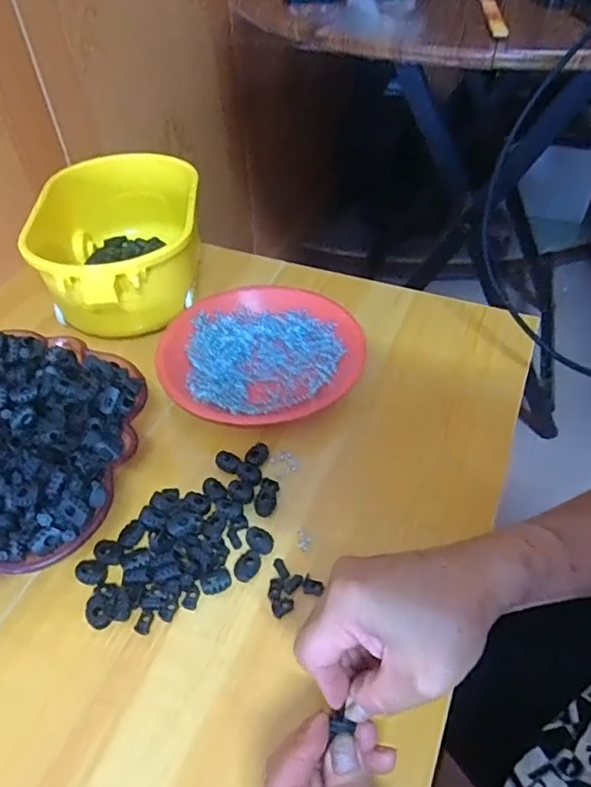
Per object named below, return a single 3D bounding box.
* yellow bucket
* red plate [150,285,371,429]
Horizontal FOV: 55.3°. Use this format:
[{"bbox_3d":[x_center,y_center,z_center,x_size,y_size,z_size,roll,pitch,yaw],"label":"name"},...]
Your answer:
[{"bbox_3d":[-0.189,-0.159,0.617,0.176,0.097,0.242,-6,47,-2],"label":"yellow bucket"},{"bbox_3d":[-0.037,-0.043,0.560,0.194,0.019,0.182,-2,47,2],"label":"red plate"}]

